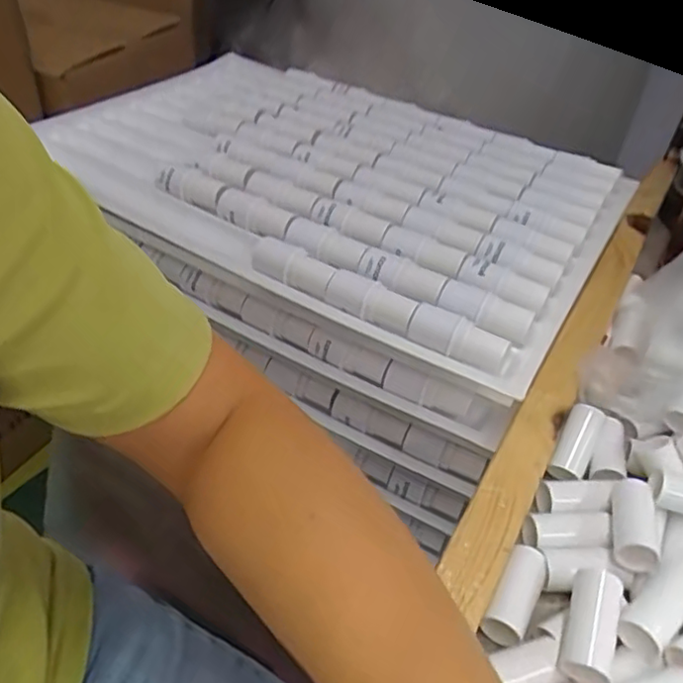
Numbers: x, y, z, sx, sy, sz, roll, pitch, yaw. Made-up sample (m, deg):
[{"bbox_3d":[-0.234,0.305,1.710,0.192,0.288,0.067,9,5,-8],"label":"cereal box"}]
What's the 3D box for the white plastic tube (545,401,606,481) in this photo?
[{"bbox_3d":[0.142,0.061,0.370,0.022,0.019,0.055,29,61,23],"label":"white plastic tube"}]

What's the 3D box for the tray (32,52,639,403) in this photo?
[{"bbox_3d":[-0.022,-0.146,0.509,0.461,0.034,0.287,26,45,20],"label":"tray"}]

